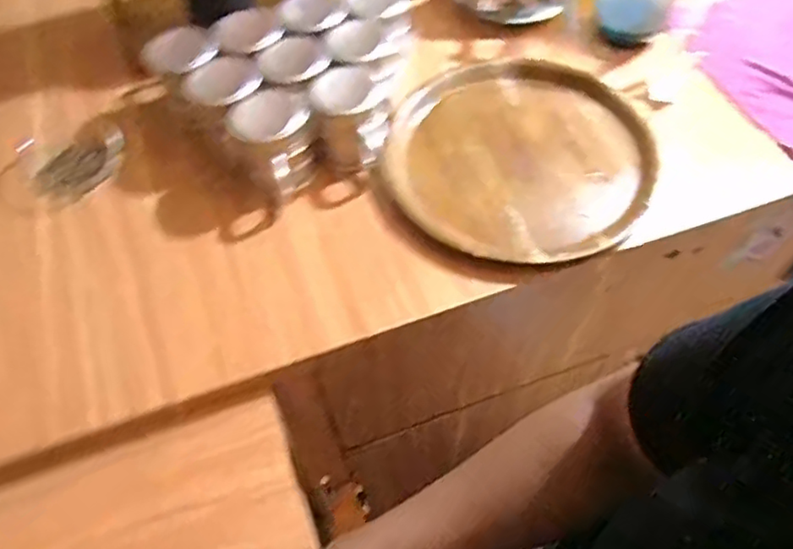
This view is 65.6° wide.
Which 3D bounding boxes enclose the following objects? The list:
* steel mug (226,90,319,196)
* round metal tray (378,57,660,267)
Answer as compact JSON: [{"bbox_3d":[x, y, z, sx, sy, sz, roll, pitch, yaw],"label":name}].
[{"bbox_3d":[-0.122,-0.129,0.639,0.079,0.092,0.069,-17,60,-8],"label":"steel mug"},{"bbox_3d":[0.135,-0.131,0.684,0.277,0.032,0.279,20,62,13],"label":"round metal tray"}]

